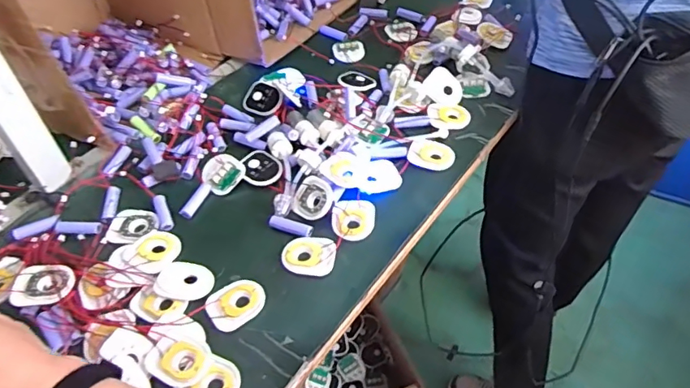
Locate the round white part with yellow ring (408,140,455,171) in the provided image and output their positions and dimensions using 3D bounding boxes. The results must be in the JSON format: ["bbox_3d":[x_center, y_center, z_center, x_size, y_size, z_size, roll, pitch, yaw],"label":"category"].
[{"bbox_3d":[0.113,-0.052,0.656,0.058,0.008,0.049,5,49,7],"label":"round white part with yellow ring"}]

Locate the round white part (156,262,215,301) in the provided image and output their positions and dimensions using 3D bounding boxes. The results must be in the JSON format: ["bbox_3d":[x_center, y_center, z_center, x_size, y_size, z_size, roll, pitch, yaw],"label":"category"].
[{"bbox_3d":[-0.171,0.092,0.543,0.058,0.010,0.046,7,49,9],"label":"round white part"}]

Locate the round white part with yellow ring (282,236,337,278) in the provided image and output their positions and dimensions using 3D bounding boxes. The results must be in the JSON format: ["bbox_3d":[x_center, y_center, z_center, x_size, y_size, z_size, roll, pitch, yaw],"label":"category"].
[{"bbox_3d":[-0.039,0.067,0.561,0.058,0.009,0.050,10,49,11],"label":"round white part with yellow ring"}]

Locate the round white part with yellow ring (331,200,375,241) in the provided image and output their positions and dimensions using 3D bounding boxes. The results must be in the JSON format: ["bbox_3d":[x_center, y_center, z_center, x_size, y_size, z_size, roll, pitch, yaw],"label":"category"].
[{"bbox_3d":[0.011,0.028,0.590,0.049,0.009,0.065,3,48,5],"label":"round white part with yellow ring"}]

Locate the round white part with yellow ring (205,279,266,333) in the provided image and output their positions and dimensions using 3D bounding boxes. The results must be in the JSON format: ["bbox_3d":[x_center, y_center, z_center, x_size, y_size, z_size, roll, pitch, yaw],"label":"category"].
[{"bbox_3d":[-0.113,0.112,0.520,0.058,0.005,0.050,-35,55,-25],"label":"round white part with yellow ring"}]

